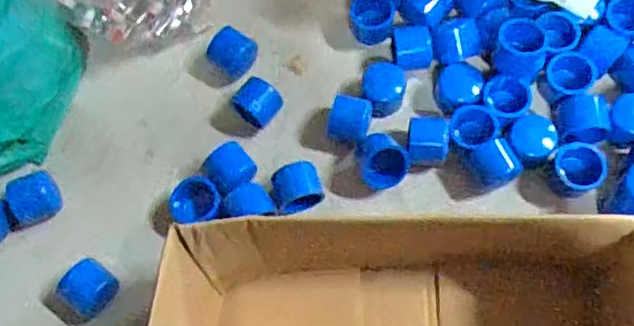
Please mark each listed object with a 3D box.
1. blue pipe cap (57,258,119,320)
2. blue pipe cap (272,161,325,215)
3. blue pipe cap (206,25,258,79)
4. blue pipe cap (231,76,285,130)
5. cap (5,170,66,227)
[{"bbox_3d":[-0.179,0.100,0.492,0.033,0.036,0.038,39,76,14],"label":"blue pipe cap"},{"bbox_3d":[-0.016,0.022,0.505,0.039,0.034,0.035,-19,71,-5],"label":"blue pipe cap"},{"bbox_3d":[-0.074,-0.098,0.539,0.033,0.029,0.036,31,74,12],"label":"blue pipe cap"},{"bbox_3d":[-0.050,-0.051,0.528,0.034,0.030,0.034,37,76,14],"label":"blue pipe cap"},{"bbox_3d":[-0.239,0.030,0.524,0.037,0.031,0.036,-29,72,-8],"label":"cap"}]

